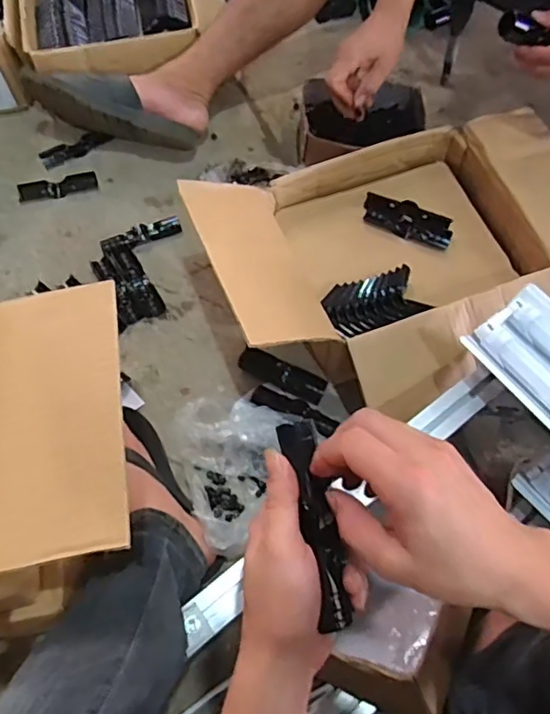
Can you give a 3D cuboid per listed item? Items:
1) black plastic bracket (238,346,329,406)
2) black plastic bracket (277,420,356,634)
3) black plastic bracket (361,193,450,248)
[{"bbox_3d":[0.011,0.026,0.830,0.127,0.023,0.039,25,68,10],"label":"black plastic bracket"},{"bbox_3d":[0.028,0.104,0.368,0.022,0.017,0.126,-13,82,-7],"label":"black plastic bracket"},{"bbox_3d":[0.193,-0.198,0.847,0.133,0.031,0.042,24,67,10],"label":"black plastic bracket"}]

